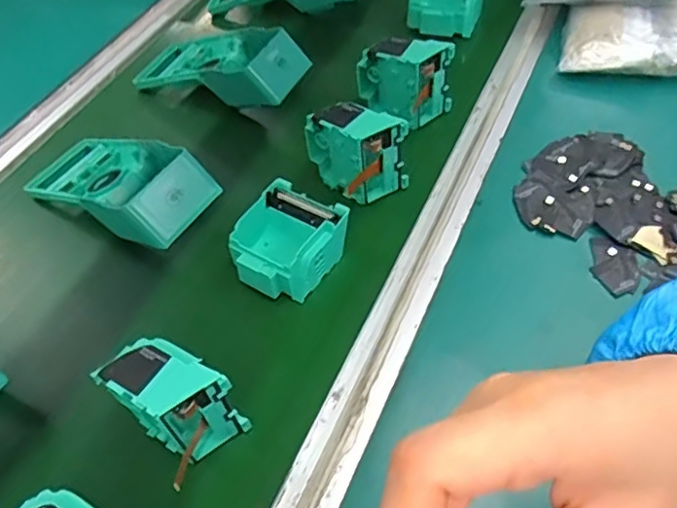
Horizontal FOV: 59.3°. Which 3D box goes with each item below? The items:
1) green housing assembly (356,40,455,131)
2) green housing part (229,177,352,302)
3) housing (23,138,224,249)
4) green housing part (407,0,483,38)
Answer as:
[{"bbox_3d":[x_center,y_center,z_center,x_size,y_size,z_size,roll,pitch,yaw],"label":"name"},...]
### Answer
[{"bbox_3d":[0.062,-0.164,0.550,0.078,0.065,0.042,28,58,20],"label":"green housing assembly"},{"bbox_3d":[-0.038,-0.005,0.469,0.077,0.045,0.082,24,56,24],"label":"green housing part"},{"bbox_3d":[-0.194,-0.063,0.526,0.186,0.058,0.091,27,57,26],"label":"housing"},{"bbox_3d":[0.119,-0.281,0.659,0.074,0.034,0.074,16,55,13],"label":"green housing part"}]

